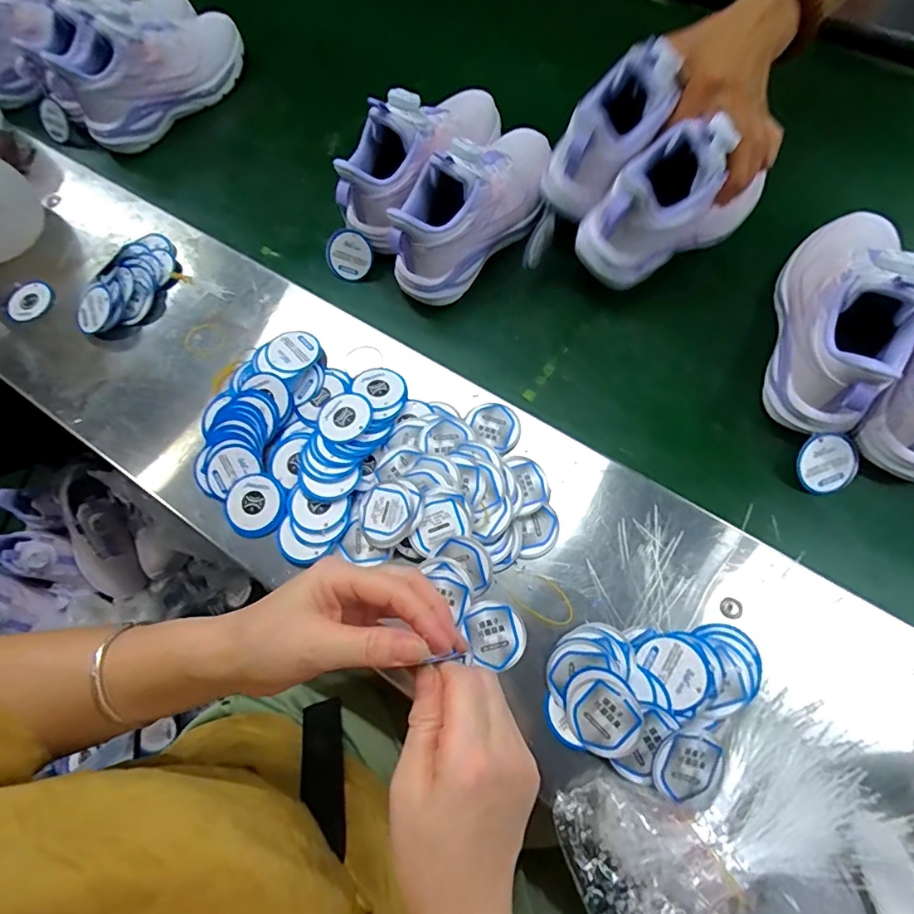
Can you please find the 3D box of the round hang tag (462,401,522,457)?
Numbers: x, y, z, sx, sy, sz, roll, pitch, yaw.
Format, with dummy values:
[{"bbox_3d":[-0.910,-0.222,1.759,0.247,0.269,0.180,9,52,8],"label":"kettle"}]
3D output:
[{"bbox_3d":[0.033,-0.026,0.441,0.041,0.004,0.050,-25,67,-10],"label":"round hang tag"}]

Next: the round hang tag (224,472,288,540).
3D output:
[{"bbox_3d":[-0.168,0.040,0.434,0.050,0.006,0.053,0,74,2],"label":"round hang tag"}]

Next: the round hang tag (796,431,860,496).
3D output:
[{"bbox_3d":[0.299,0.006,0.419,0.049,0.005,0.050,0,102,-1],"label":"round hang tag"}]

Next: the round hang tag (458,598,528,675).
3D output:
[{"bbox_3d":[0.029,0.130,0.383,0.041,0.008,0.047,-36,72,-6],"label":"round hang tag"}]

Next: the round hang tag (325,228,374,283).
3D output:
[{"bbox_3d":[-0.112,-0.207,0.537,0.049,0.047,0.009,-35,23,23],"label":"round hang tag"}]

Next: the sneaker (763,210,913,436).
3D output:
[{"bbox_3d":[0.312,-0.124,0.414,0.074,0.115,0.212,16,74,11],"label":"sneaker"}]

